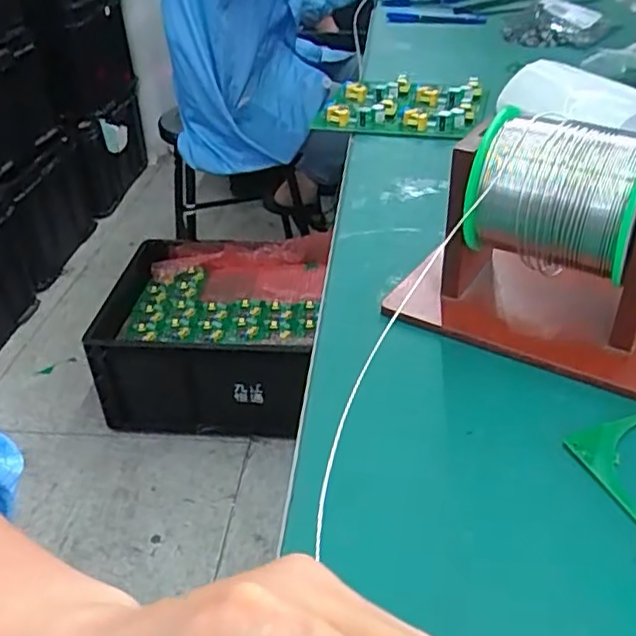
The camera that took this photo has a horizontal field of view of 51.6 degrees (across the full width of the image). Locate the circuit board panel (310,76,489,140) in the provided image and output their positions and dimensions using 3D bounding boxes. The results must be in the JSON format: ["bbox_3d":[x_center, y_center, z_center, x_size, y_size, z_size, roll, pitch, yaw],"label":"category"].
[{"bbox_3d":[0.075,-0.193,0.599,0.145,0.026,0.107,10,37,18],"label":"circuit board panel"}]

